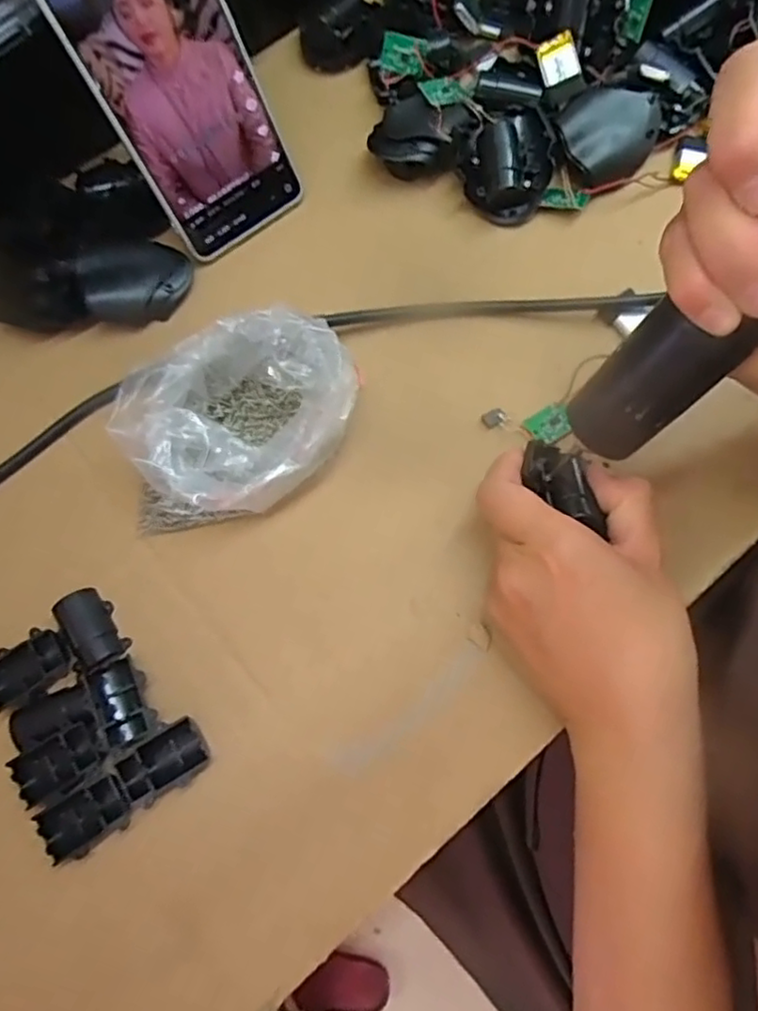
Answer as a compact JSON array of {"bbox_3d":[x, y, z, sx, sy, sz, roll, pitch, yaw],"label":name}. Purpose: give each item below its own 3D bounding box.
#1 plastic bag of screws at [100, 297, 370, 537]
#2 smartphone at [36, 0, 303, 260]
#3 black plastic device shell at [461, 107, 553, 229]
[{"bbox_3d":[-0.069,-0.041,0.320,0.118,0.046,0.086,-16,73,-3],"label":"plastic bag of screws"},{"bbox_3d":[-0.101,-0.213,0.323,0.078,0.162,0.007,-39,47,-9],"label":"smartphone"},{"bbox_3d":[0.074,-0.194,0.368,0.046,0.033,0.054,10,74,5],"label":"black plastic device shell"}]

